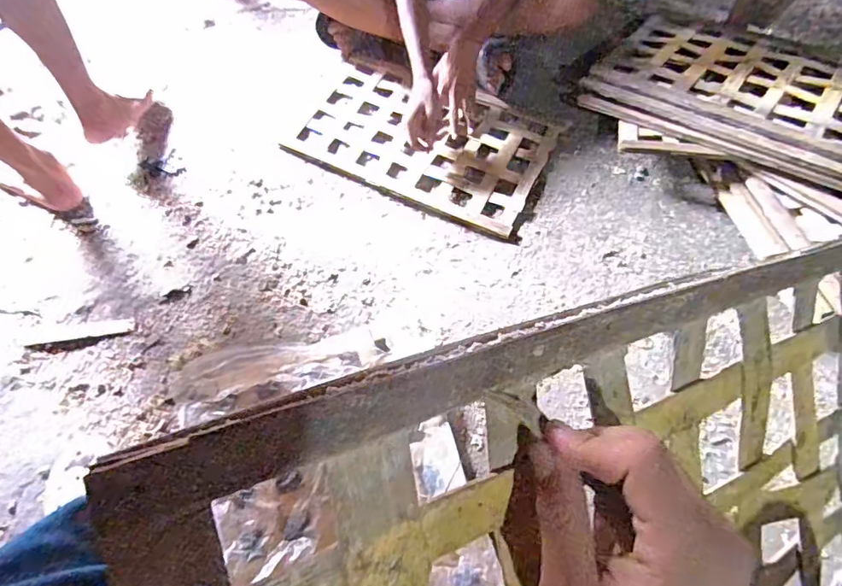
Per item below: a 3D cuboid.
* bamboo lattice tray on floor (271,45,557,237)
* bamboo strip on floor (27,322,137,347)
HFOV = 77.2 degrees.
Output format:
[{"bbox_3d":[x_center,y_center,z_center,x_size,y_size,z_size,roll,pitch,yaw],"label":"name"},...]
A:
[{"bbox_3d":[0.003,-0.331,1.121,0.519,0.031,0.321,24,63,14],"label":"bamboo lattice tray on floor"},{"bbox_3d":[-0.583,0.071,0.910,0.168,0.005,0.021,-9,64,-14],"label":"bamboo strip on floor"}]

